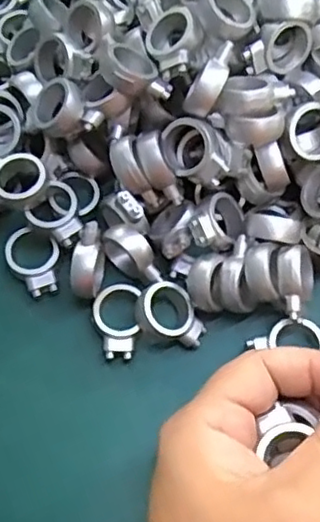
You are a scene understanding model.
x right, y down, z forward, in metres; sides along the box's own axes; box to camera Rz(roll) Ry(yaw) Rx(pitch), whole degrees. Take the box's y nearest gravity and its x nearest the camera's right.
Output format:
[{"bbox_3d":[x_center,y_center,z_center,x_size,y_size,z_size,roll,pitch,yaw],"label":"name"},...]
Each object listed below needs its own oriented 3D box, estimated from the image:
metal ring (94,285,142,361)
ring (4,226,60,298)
[{"bbox_3d":[-0.020,0.028,0.286,0.021,0.009,0.034,0,69,-2],"label":"metal ring"},{"bbox_3d":[-0.059,0.000,0.297,0.024,0.008,0.034,-21,71,-10],"label":"ring"}]

